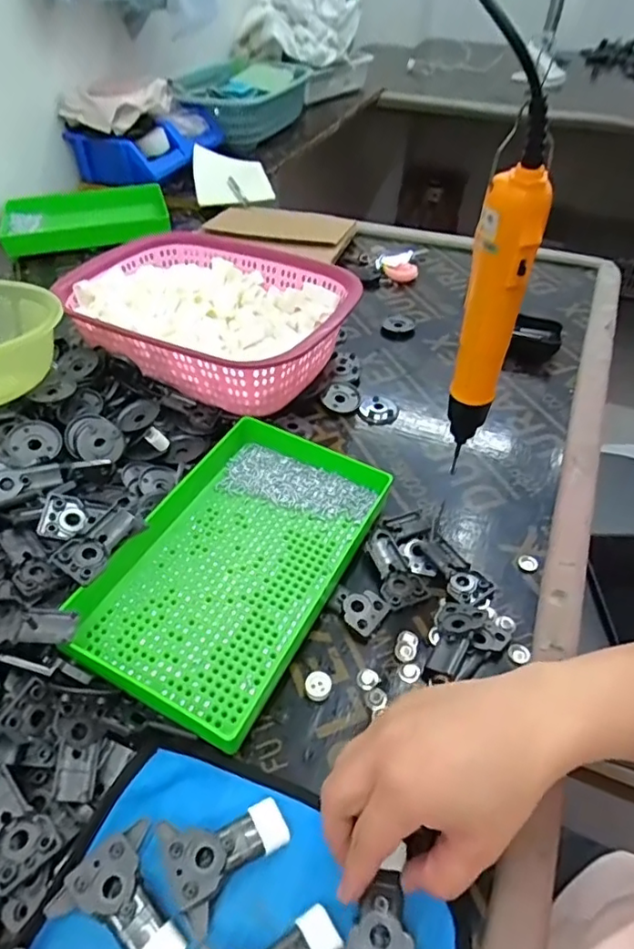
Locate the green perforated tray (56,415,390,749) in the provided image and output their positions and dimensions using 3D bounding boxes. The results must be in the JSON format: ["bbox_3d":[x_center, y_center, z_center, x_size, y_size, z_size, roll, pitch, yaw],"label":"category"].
[{"bbox_3d":[-0.060,0.062,0.443,0.156,0.043,0.244,18,48,17],"label":"green perforated tray"}]

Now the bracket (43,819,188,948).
[{"bbox_3d":[-0.095,0.219,0.296,0.065,0.019,0.052,28,52,25],"label":"bracket"}]

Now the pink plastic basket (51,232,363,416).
[{"bbox_3d":[-0.118,-0.172,0.644,0.301,0.082,0.221,23,50,21],"label":"pink plastic basket"}]

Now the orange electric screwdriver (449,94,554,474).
[{"bbox_3d":[0.113,-0.104,0.373,0.033,0.220,0.029,-1,46,0],"label":"orange electric screwdriver"}]

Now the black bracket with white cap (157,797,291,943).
[{"bbox_3d":[-0.047,0.204,0.312,0.064,0.022,0.053,-20,49,-18],"label":"black bracket with white cap"}]

